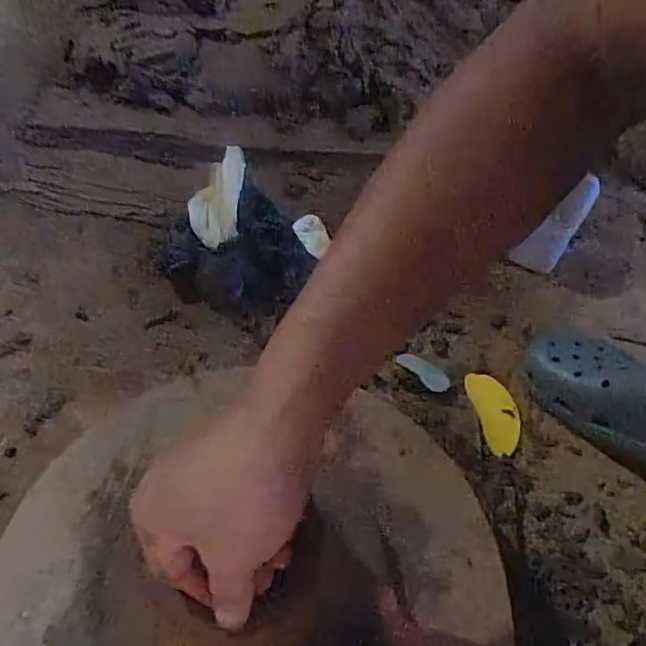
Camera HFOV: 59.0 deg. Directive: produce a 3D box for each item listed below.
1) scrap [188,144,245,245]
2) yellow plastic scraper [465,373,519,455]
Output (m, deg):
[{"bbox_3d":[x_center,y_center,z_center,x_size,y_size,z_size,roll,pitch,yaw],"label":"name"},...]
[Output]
[{"bbox_3d":[-0.134,-0.166,0.737,0.066,0.011,0.133,13,81,8],"label":"scrap"},{"bbox_3d":[0.198,0.100,0.653,0.047,0.005,0.102,-9,55,-7],"label":"yellow plastic scraper"}]

